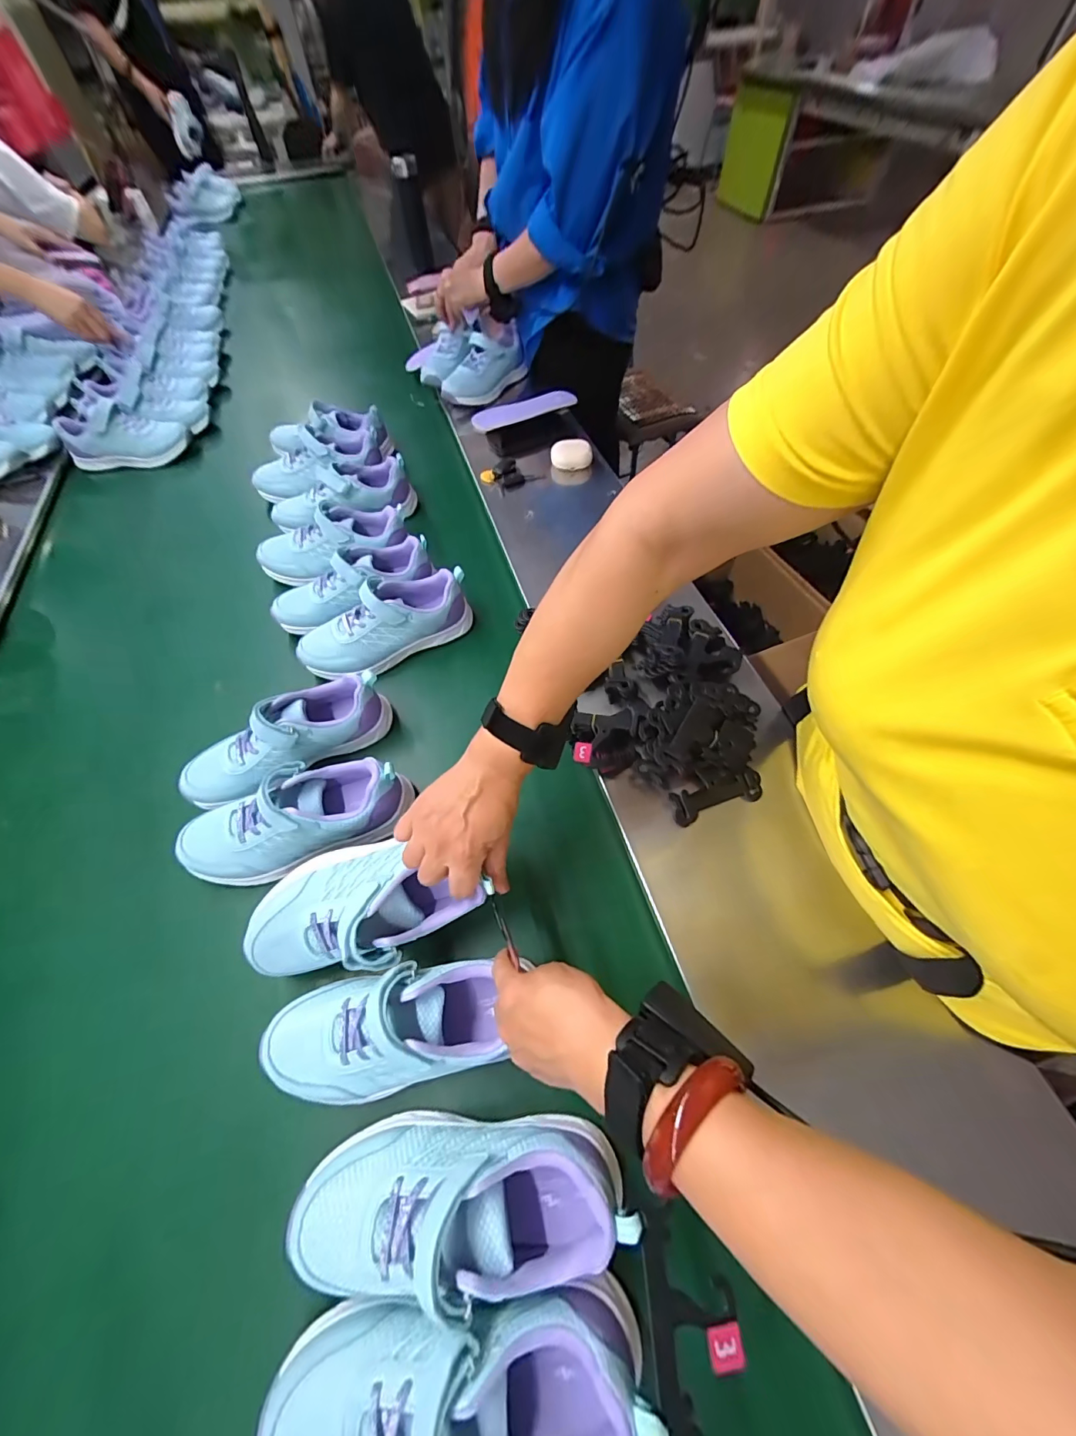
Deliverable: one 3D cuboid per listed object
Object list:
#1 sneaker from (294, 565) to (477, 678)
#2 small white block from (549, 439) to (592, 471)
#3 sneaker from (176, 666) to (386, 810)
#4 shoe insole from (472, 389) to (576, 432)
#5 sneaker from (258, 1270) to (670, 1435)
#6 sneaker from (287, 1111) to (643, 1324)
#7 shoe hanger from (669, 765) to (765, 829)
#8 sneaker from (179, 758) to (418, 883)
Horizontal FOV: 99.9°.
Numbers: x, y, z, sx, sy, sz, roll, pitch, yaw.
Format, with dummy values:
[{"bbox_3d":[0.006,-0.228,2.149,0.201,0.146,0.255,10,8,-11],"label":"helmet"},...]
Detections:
[{"bbox_3d":[-0.209,-0.133,0.621,0.237,0.076,0.093,-31,62,-14],"label":"sneaker"},{"bbox_3d":[0.062,-0.482,0.834,0.074,0.039,0.048,-10,59,-2],"label":"small white block"},{"bbox_3d":[-0.293,0.023,0.530,0.237,0.081,0.078,-31,62,-14],"label":"sneaker"},{"bbox_3d":[-0.025,-0.653,0.955,0.226,0.028,0.073,-22,60,-9],"label":"shoe insole"},{"bbox_3d":[-0.049,0.423,0.282,0.233,0.088,0.077,-10,59,-2],"label":"sneaker"},{"bbox_3d":[-0.057,0.347,0.328,0.240,0.077,0.085,-6,59,0],"label":"sneaker"},{"bbox_3d":[0.194,0.085,0.491,0.103,0.018,0.034,-16,60,-6],"label":"shoe hanger"},{"bbox_3d":[-0.261,0.105,0.487,0.238,0.073,0.096,-19,60,-8],"label":"sneaker"}]

